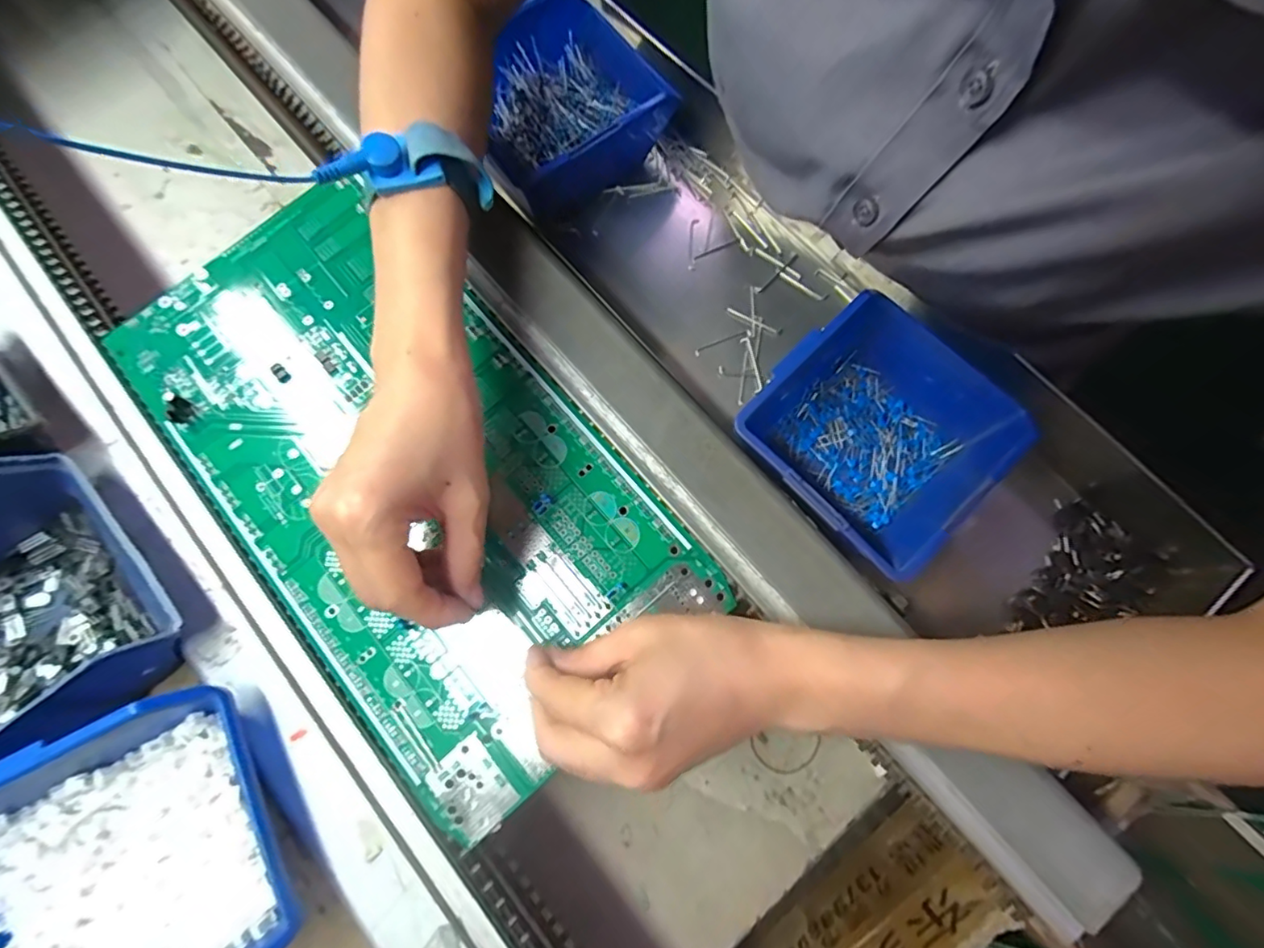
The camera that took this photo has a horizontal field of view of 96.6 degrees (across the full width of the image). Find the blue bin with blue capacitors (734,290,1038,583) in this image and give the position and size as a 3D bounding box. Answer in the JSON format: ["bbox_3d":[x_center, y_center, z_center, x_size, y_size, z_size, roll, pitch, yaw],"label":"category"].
[{"bbox_3d":[0.141,-0.025,0.326,0.121,0.062,0.136,44,82,11],"label":"blue bin with blue capacitors"}]

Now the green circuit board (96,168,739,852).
[{"bbox_3d":[-0.133,-0.008,0.317,0.186,0.007,0.353,-41,79,-8],"label":"green circuit board"}]

